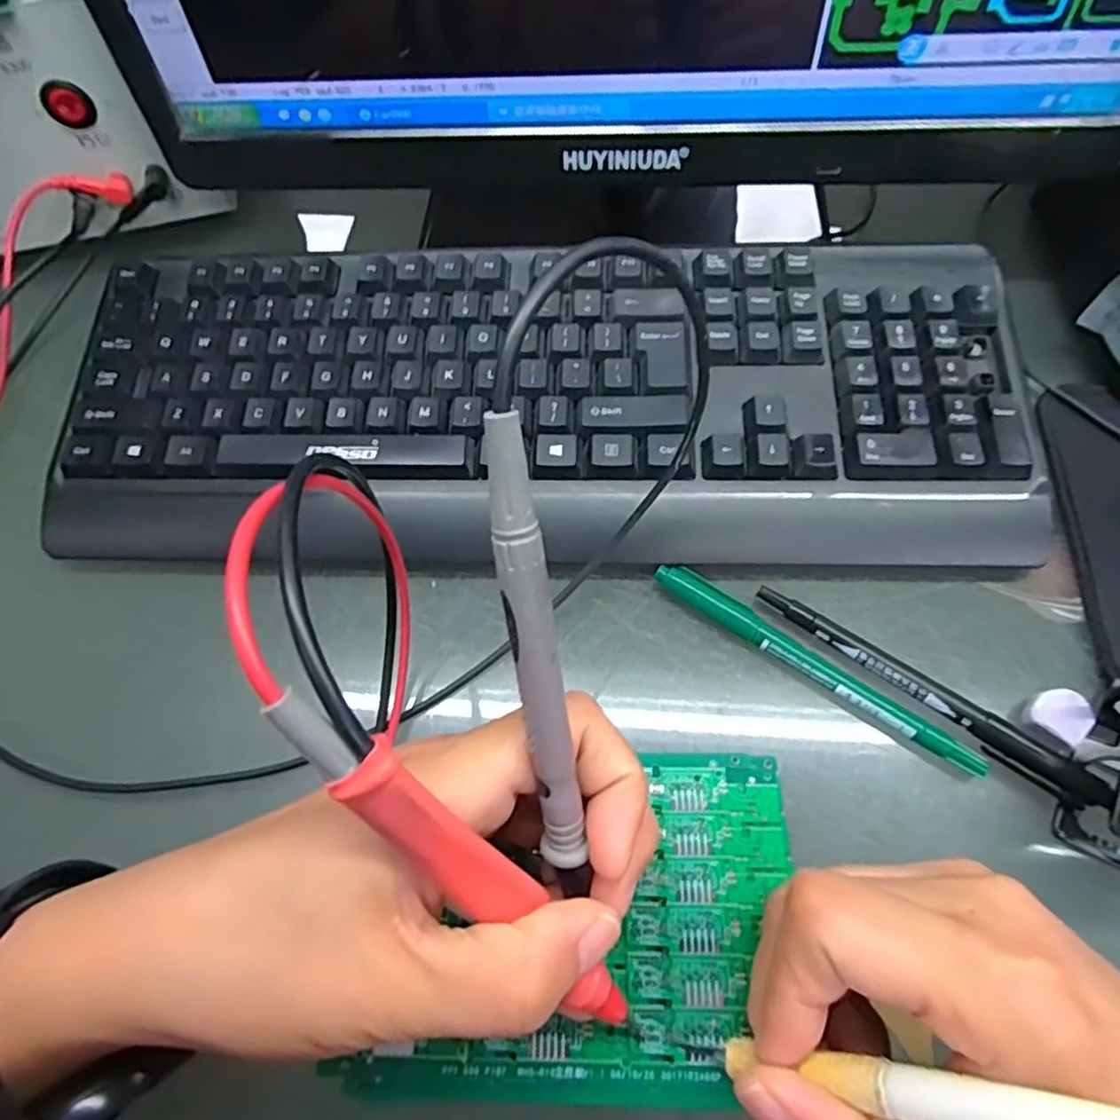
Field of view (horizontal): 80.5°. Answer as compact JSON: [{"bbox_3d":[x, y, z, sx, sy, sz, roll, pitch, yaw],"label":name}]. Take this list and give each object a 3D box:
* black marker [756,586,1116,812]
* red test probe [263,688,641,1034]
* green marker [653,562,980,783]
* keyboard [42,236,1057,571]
[{"bbox_3d":[0.142,0.049,0.259,0.139,0.012,0.015,33,70,17],"label":"black marker"},{"bbox_3d":[-0.013,0.076,0.149,0.013,0.142,0.010,-43,29,-16],"label":"red test probe"},{"bbox_3d":[0.100,0.042,0.266,0.137,0.010,0.013,33,70,17],"label":"green marker"},{"bbox_3d":[-0.011,-0.074,0.309,0.434,0.041,0.156,0,65,3],"label":"keyboard"}]

